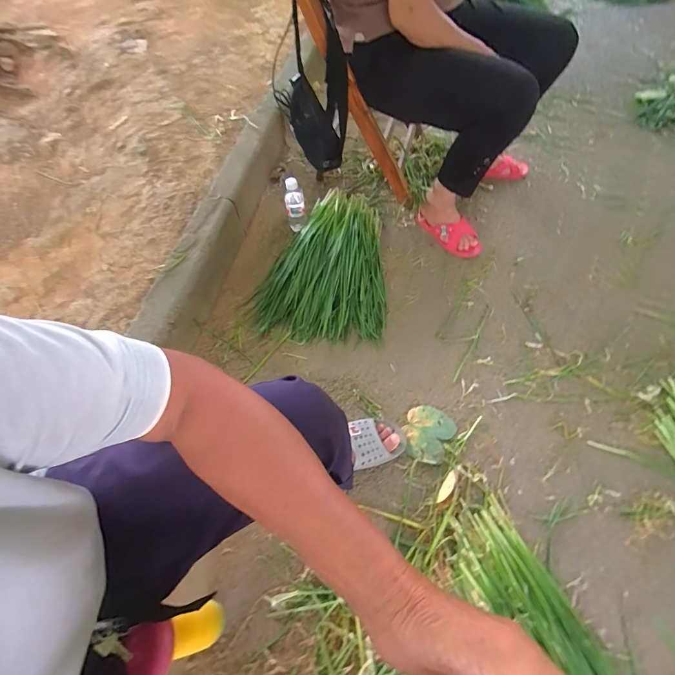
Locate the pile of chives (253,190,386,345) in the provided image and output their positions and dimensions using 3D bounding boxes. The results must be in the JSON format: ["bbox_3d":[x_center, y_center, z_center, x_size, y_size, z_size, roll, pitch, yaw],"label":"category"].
[{"bbox_3d":[-0.051,-0.213,1.035,0.361,0.112,0.458,-1,60,4],"label":"pile of chives"}]

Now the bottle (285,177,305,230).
[{"bbox_3d":[-0.127,-0.397,1.094,0.055,0.156,0.051,-8,60,-1],"label":"bottle"}]

